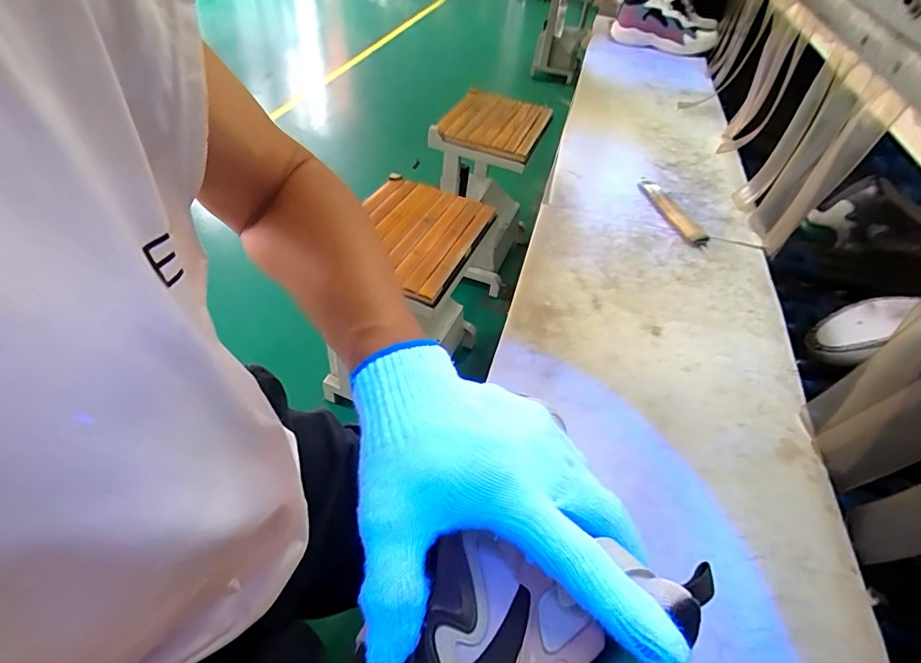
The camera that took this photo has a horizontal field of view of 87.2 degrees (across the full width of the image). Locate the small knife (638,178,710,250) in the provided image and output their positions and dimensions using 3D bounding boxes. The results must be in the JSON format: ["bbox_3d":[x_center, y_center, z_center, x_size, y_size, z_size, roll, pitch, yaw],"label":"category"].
[{"bbox_3d":[0.290,-0.166,0.669,0.025,0.016,0.162,-8,47,-14],"label":"small knife"}]

